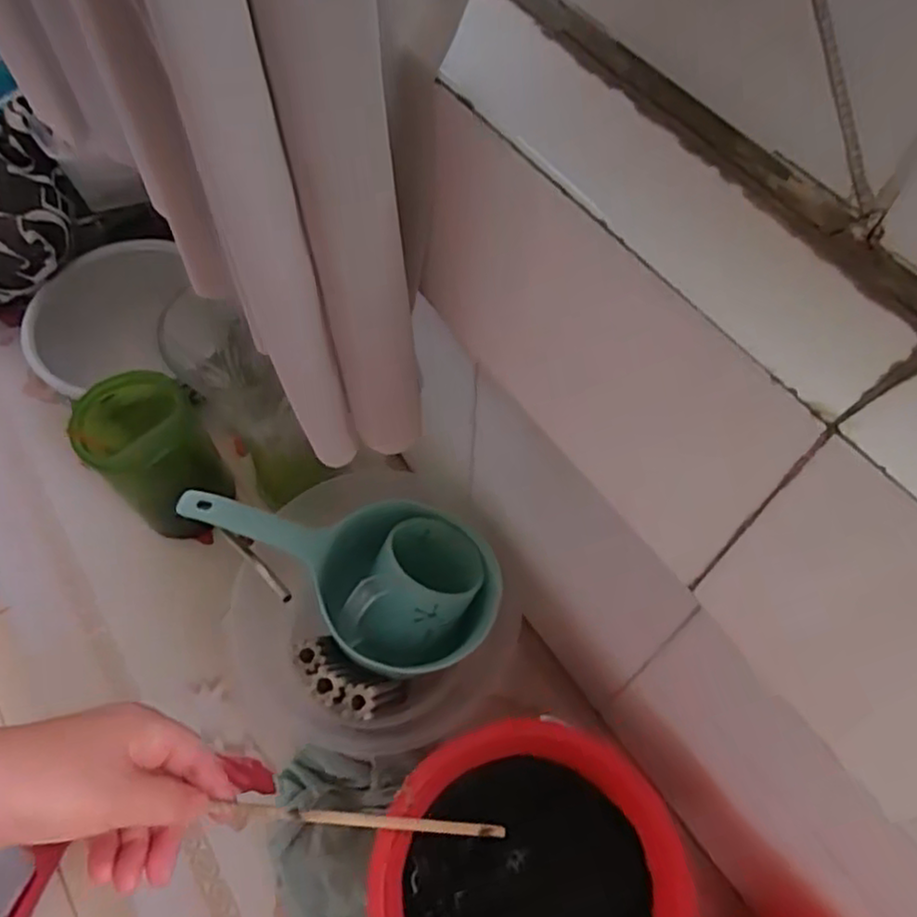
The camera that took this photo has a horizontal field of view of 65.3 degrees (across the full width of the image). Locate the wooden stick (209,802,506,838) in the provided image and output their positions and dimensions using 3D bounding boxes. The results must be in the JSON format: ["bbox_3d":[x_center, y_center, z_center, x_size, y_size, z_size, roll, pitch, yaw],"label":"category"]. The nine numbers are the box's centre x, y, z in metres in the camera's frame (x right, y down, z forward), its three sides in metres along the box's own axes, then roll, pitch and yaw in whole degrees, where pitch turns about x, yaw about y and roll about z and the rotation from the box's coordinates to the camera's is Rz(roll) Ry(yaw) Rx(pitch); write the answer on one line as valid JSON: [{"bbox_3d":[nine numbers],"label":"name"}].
[{"bbox_3d":[-0.052,0.202,0.399,0.160,0.010,0.008,12,60,-15],"label":"wooden stick"}]

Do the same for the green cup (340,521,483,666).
[{"bbox_3d":[-0.040,0.105,0.568,0.105,0.094,0.079,11,35,-18],"label":"green cup"}]

